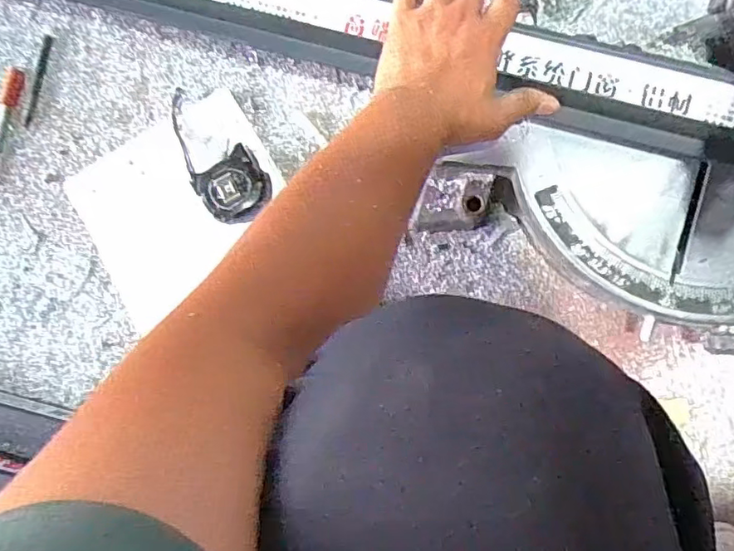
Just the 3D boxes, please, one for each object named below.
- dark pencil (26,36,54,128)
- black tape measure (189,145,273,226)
[{"bbox_3d":[-0.374,-0.222,0.647,0.011,0.004,0.104,13,88,6],"label":"dark pencil"},{"bbox_3d":[-0.137,-0.092,0.589,0.071,0.037,0.065,-38,84,2],"label":"black tape measure"}]

